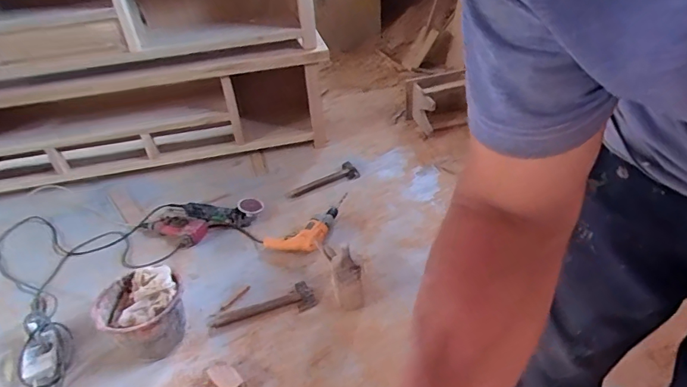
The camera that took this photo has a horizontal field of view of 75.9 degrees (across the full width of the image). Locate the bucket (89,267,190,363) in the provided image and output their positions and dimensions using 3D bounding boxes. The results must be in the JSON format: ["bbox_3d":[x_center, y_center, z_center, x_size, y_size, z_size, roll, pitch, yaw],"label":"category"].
[{"bbox_3d":[-0.547,0.335,1.217,0.202,0.212,0.205,-1,34,1],"label":"bucket"}]

